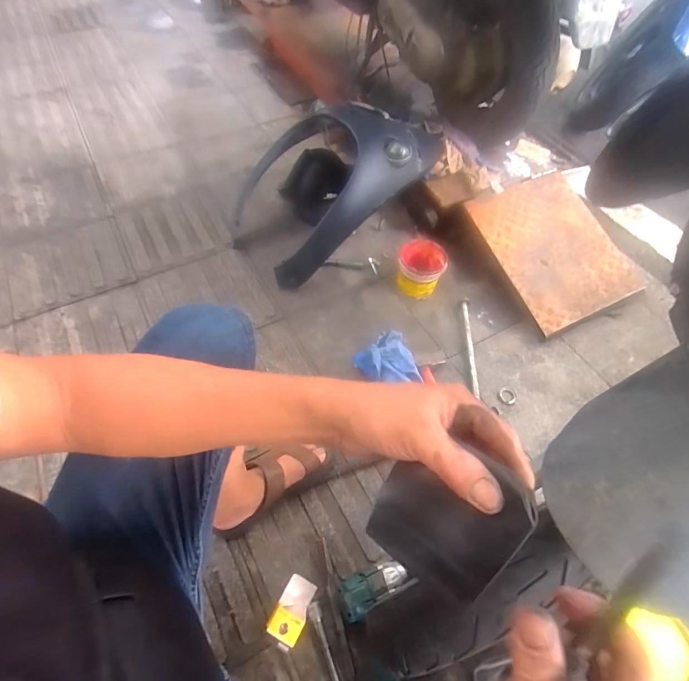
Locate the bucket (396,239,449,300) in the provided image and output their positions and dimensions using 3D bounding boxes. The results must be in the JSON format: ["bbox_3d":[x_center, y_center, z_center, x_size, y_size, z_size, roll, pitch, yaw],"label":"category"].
[{"bbox_3d":[0.199,-0.188,1.075,0.122,0.110,0.118,11,57,6],"label":"bucket"}]

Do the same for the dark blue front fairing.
[{"bbox_3d":[-0.036,-0.495,1.181,0.624,0.256,0.472,-35,64,-22],"label":"dark blue front fairing"}]

